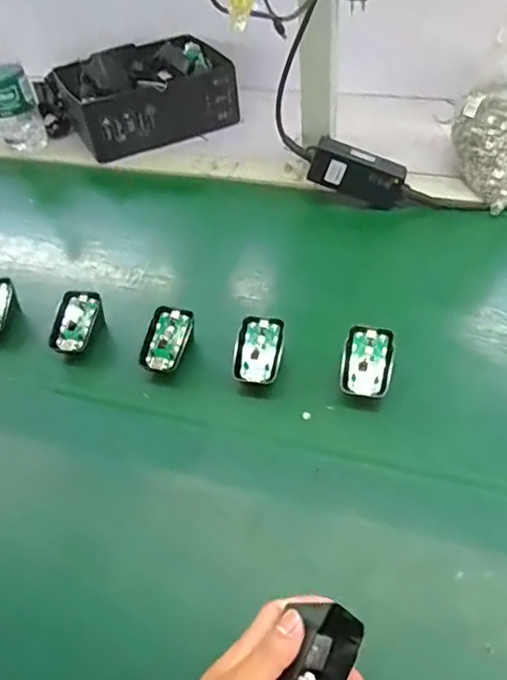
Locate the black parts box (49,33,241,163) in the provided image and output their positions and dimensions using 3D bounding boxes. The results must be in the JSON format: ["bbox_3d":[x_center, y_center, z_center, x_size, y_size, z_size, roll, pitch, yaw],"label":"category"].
[{"bbox_3d":[-0.161,-0.393,0.905,0.249,0.082,0.185,-23,49,-15],"label":"black parts box"}]

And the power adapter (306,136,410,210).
[{"bbox_3d":[0.130,-0.206,0.716,0.119,0.054,0.038,22,53,3],"label":"power adapter"}]

